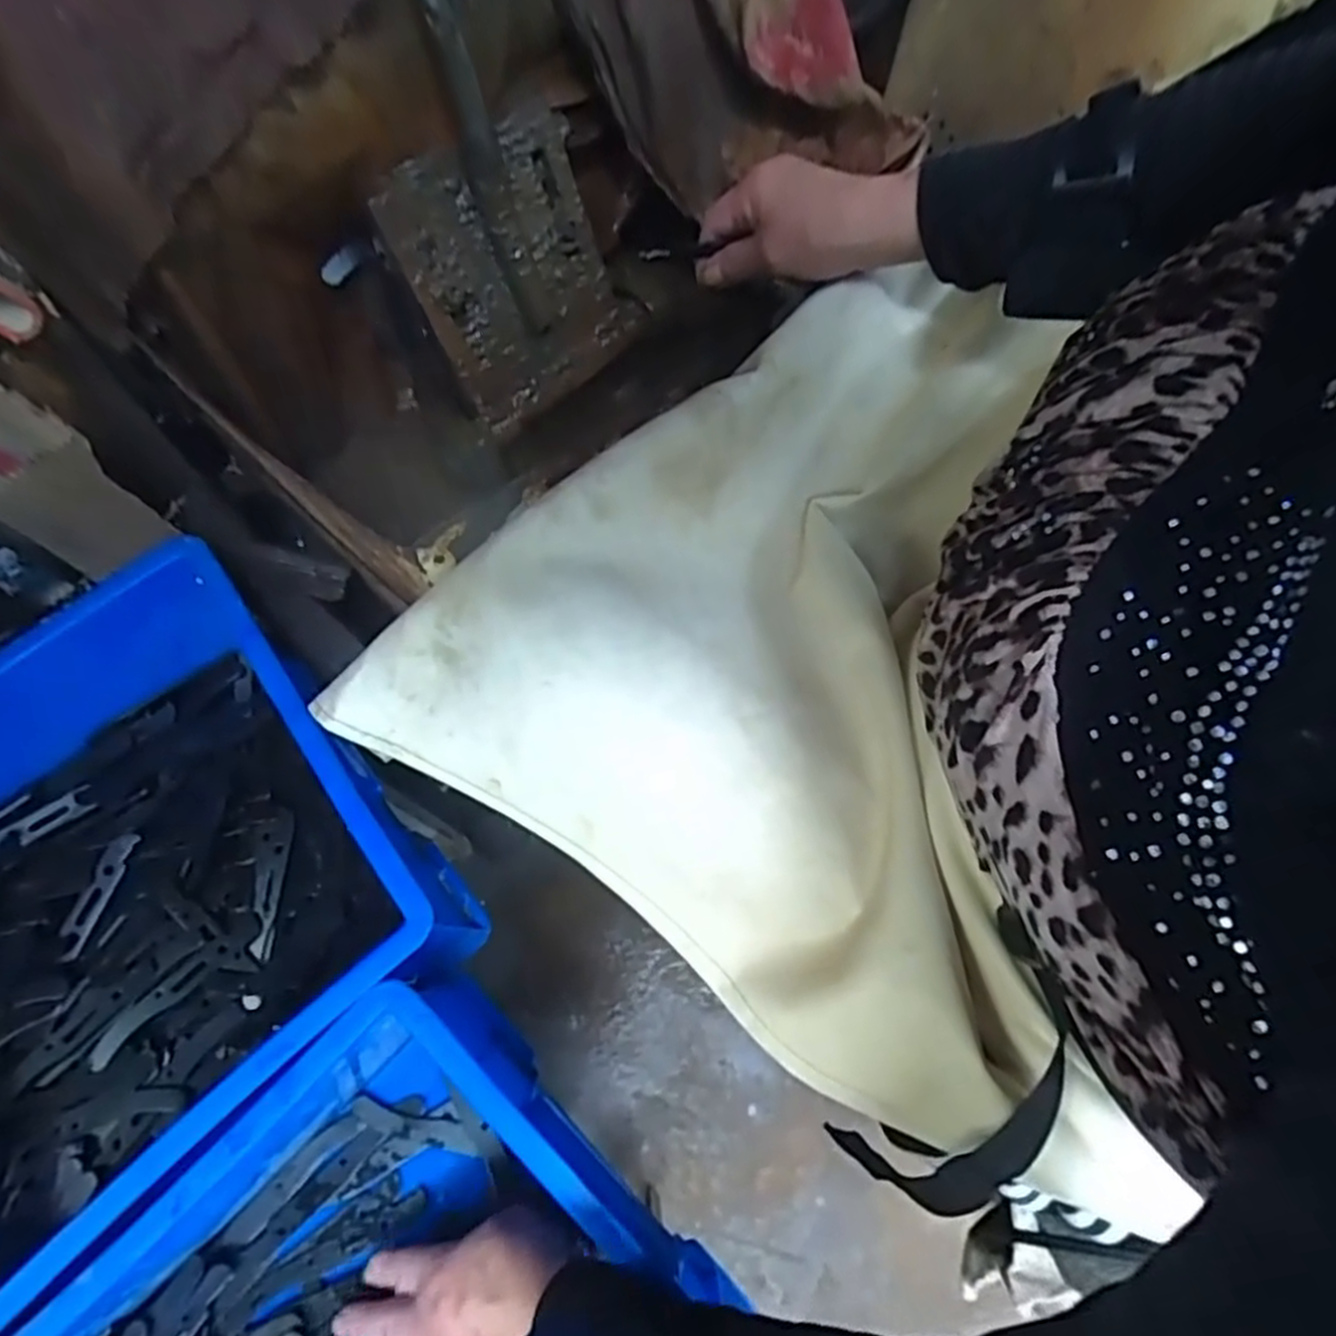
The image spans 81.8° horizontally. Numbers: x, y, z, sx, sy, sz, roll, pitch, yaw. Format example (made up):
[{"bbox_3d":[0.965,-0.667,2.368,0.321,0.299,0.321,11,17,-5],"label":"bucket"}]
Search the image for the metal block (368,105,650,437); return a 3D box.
[{"bbox_3d":[-0.104,-0.283,0.552,0.025,0.176,0.163,30,67,35],"label":"metal block"}]

